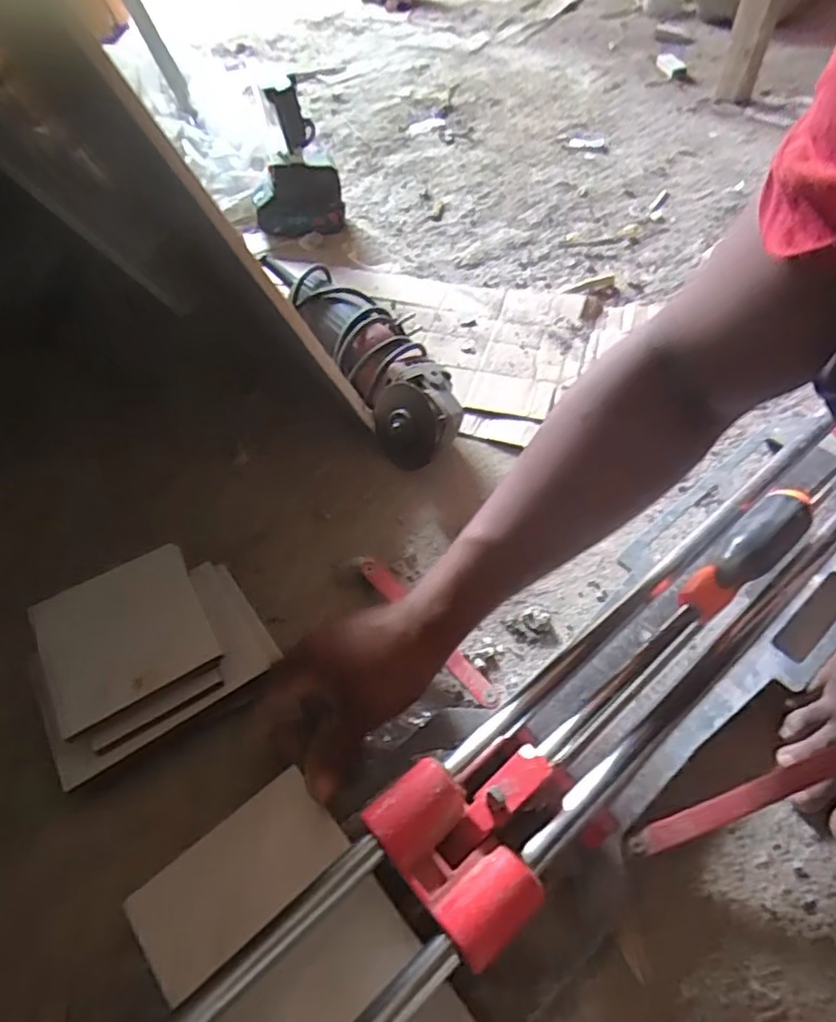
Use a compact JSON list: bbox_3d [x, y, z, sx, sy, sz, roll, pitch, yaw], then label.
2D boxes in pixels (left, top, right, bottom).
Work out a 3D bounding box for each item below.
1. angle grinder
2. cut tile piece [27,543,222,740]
[{"bbox_3d":[-0.053,-0.160,0.619,0.089,0.078,0.302,-23,54,-16],"label":"angle grinder"},{"bbox_3d":[-0.188,0.077,0.400,0.096,0.007,0.101,-22,54,-23],"label":"cut tile piece"}]

